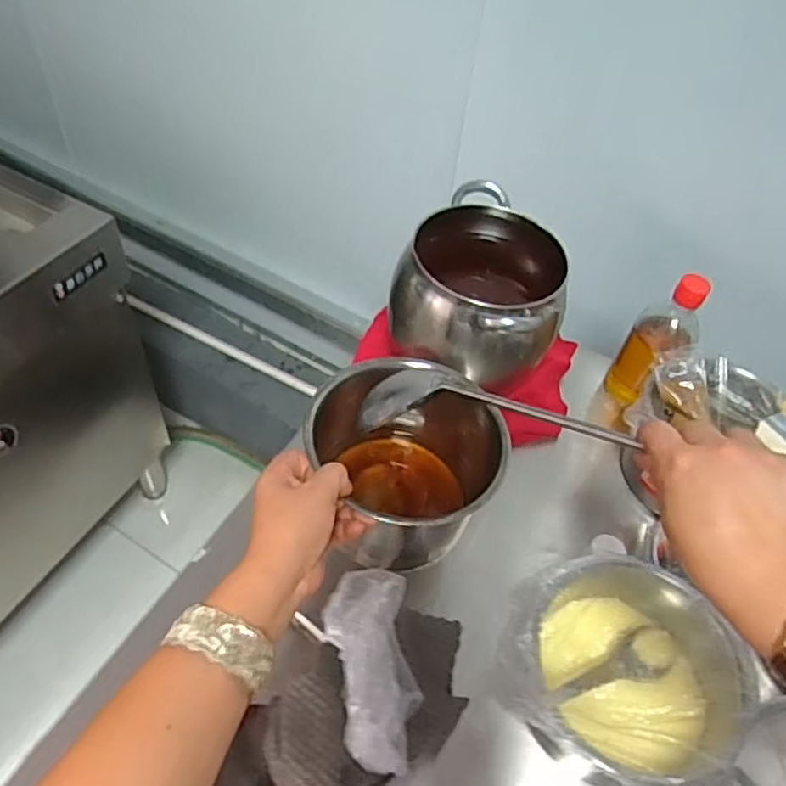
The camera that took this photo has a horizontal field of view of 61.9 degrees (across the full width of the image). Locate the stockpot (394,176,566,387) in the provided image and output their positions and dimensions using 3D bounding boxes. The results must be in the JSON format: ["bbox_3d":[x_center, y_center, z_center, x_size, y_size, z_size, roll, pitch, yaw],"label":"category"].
[{"bbox_3d":[0.101,-0.107,0.735,0.174,0.141,0.172,3,50,-4],"label":"stockpot"}]

